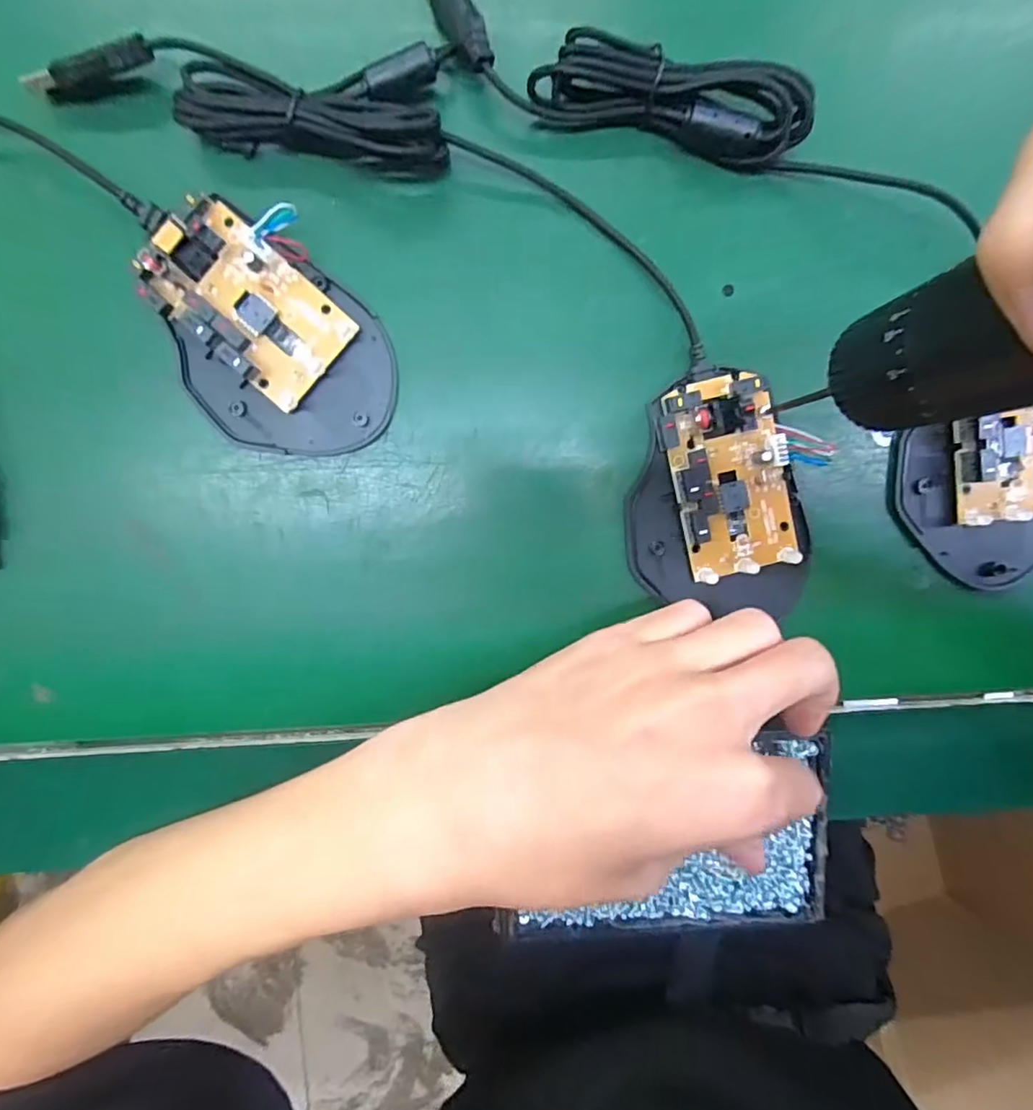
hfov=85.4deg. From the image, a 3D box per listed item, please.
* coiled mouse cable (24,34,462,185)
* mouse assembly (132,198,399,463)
[{"bbox_3d":[-0.098,-0.163,0.205,0.145,0.019,0.039,3,96,-1],"label":"coiled mouse cable"},{"bbox_3d":[-0.095,-0.083,0.213,0.072,0.020,0.099,-39,95,4],"label":"mouse assembly"}]

